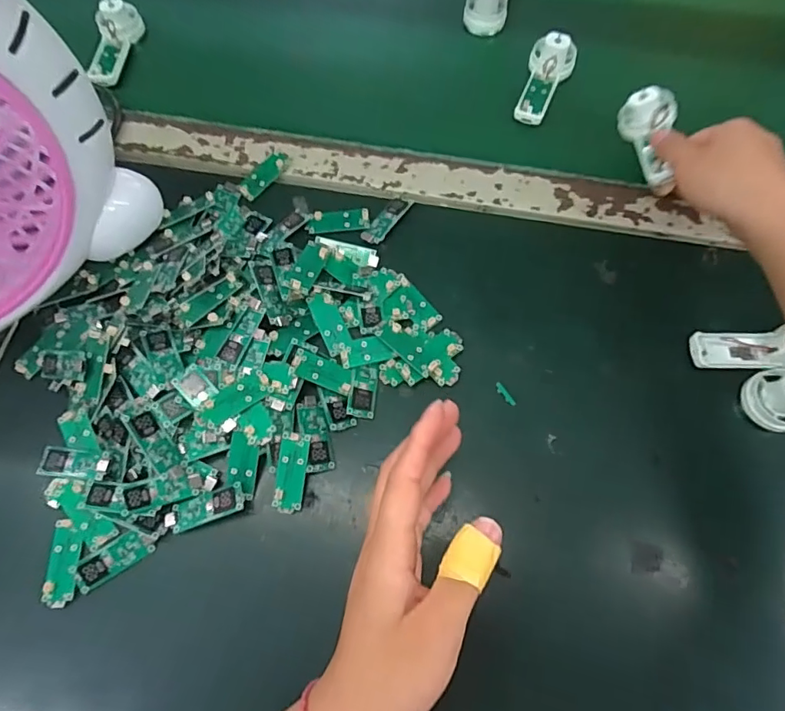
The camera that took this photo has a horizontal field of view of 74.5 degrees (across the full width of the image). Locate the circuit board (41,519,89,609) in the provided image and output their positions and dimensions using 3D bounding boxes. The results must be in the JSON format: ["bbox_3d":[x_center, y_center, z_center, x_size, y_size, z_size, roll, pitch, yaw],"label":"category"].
[{"bbox_3d":[-0.206,0.130,0.324,0.021,0.006,0.050,2,69,2],"label":"circuit board"}]

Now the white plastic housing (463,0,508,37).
[{"bbox_3d":[0.096,-0.349,0.493,0.039,0.033,0.078,16,70,7],"label":"white plastic housing"}]

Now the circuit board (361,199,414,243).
[{"bbox_3d":[-0.004,-0.108,0.408,0.019,0.004,0.048,35,74,13],"label":"circuit board"}]

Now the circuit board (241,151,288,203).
[{"bbox_3d":[-0.107,-0.150,0.428,0.017,0.004,0.050,33,73,13],"label":"circuit board"}]

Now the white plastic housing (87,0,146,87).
[{"bbox_3d":[-0.258,-0.284,0.470,0.027,0.032,0.089,7,71,5],"label":"white plastic housing"}]

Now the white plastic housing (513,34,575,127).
[{"bbox_3d":[0.133,-0.239,0.448,0.036,0.026,0.080,17,71,7],"label":"white plastic housing"}]

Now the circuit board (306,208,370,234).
[{"bbox_3d":[-0.043,-0.107,0.412,0.049,0.005,0.018,-8,69,-2],"label":"circuit board"}]

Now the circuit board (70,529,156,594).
[{"bbox_3d":[-0.175,0.127,0.322,0.048,0.005,0.016,-31,72,-10],"label":"circuit board"}]

